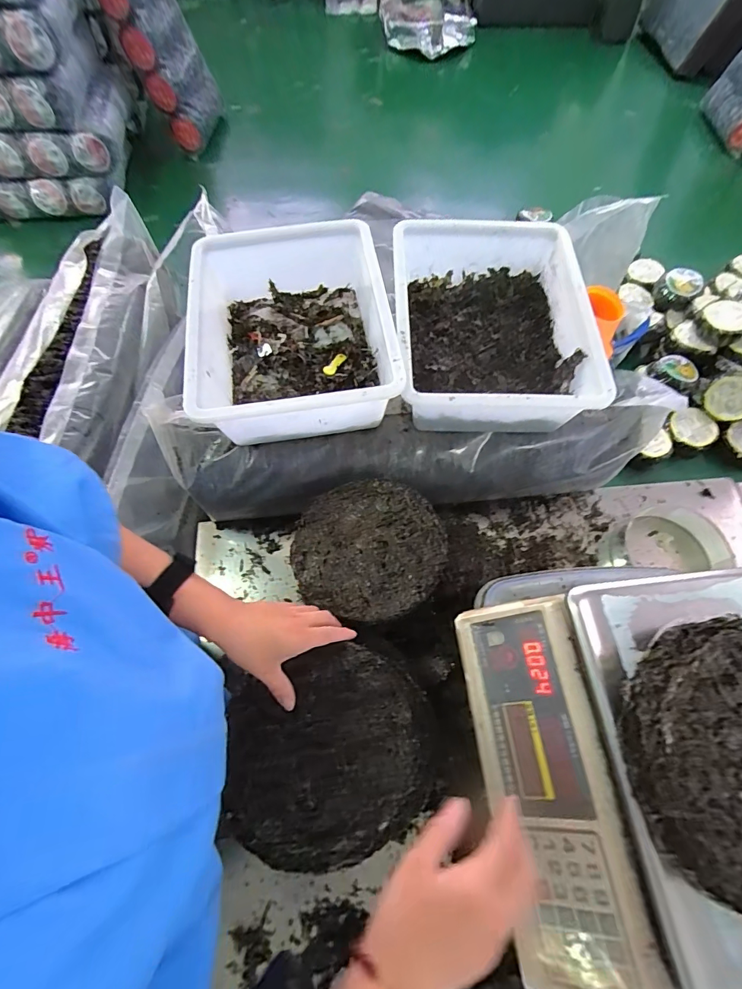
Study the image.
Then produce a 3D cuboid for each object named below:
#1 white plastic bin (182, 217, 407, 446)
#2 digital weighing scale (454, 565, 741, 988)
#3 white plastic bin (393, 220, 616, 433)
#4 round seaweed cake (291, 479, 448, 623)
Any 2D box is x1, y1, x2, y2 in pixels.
[{"bbox_3d":[-0.118,-0.247,0.653,0.289,0.111,0.358,-6,65,-4],"label":"white plastic bin"},{"bbox_3d":[0.275,0.246,0.406,0.312,0.107,0.349,-5,65,-3],"label":"digital weighing scale"},{"bbox_3d":[0.180,-0.262,0.664,0.277,0.104,0.355,1,65,-1],"label":"white plastic bin"},{"bbox_3d":[0.000,0.068,0.577,0.196,0.019,0.195,2,65,0],"label":"round seaweed cake"}]

